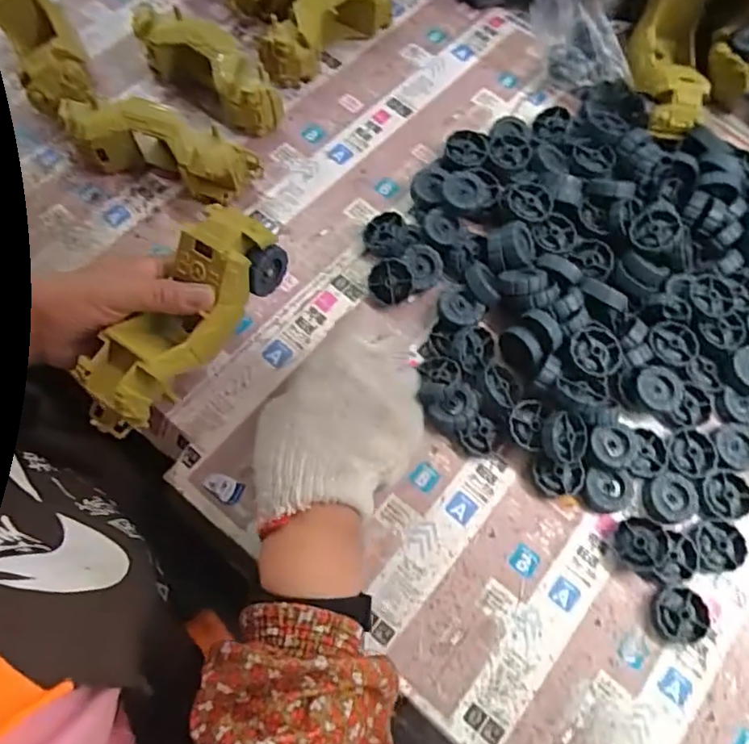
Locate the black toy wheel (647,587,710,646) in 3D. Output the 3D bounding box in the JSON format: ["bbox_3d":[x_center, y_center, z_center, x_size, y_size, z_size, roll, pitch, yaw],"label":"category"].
[{"bbox_3d":[0.220,0.175,0.422,0.041,0.010,0.037,5,69,-1],"label":"black toy wheel"}]

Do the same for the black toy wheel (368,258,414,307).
[{"bbox_3d":[0.013,-0.074,0.492,0.037,0.009,0.038,3,109,9],"label":"black toy wheel"}]

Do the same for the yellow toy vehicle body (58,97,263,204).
[{"bbox_3d":[-0.189,-0.196,0.517,0.172,0.059,0.051,20,70,5],"label":"yellow toy vehicle body"}]

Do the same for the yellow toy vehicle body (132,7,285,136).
[{"bbox_3d":[-0.158,-0.289,0.558,0.163,0.052,0.051,38,72,11],"label":"yellow toy vehicle body"}]

